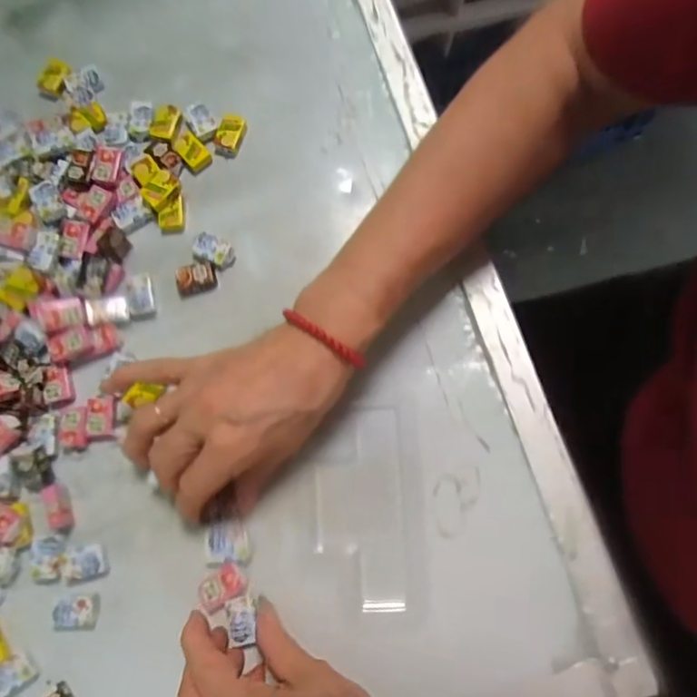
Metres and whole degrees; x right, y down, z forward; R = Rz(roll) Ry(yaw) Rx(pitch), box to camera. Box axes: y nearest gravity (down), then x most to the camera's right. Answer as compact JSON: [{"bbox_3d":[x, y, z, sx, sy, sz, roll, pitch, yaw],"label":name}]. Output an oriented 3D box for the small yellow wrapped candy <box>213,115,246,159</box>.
[{"bbox_3d":[-0.085,-0.151,0.389,0.018,0.012,0.027,14,77,3],"label":"small yellow wrapped candy"}]

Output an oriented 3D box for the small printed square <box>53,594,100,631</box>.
[{"bbox_3d":[-0.160,0.156,0.322,0.024,0.004,0.019,-3,76,-1],"label":"small printed square"}]

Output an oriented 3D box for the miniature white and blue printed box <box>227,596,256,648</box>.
[{"bbox_3d":[-0.061,0.158,0.315,0.015,0.005,0.025,-7,76,-2],"label":"miniature white and blue printed box"}]

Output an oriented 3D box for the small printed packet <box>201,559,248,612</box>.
[{"bbox_3d":[-0.075,0.140,0.321,0.027,0.004,0.019,-38,79,-9],"label":"small printed packet"}]

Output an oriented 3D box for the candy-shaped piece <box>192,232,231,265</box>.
[{"bbox_3d":[-0.093,-0.067,0.371,0.023,0.009,0.018,25,78,6],"label":"candy-shaped piece"}]

